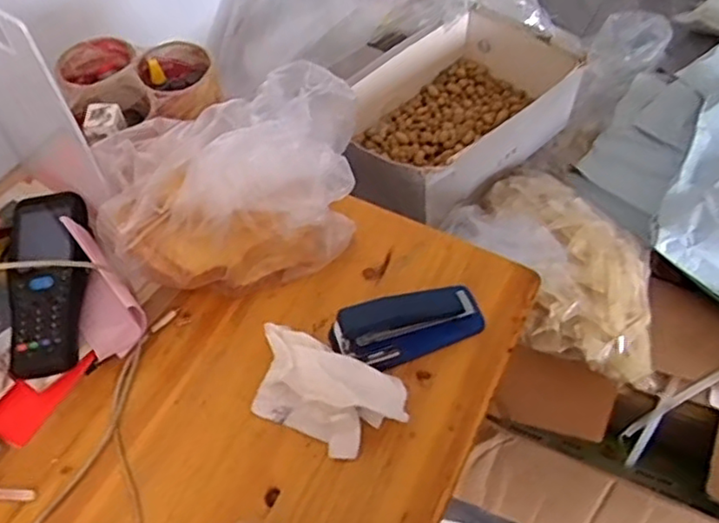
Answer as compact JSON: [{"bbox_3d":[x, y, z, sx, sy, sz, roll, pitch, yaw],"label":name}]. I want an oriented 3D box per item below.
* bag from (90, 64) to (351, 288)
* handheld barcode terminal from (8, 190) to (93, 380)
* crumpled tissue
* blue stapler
[{"bbox_3d":[-0.111,-0.072,0.587,0.241,0.128,0.173,-36,62,-21],"label":"bag"},{"bbox_3d":[-0.272,0.009,0.567,0.068,0.034,0.182,-14,56,-8],"label":"handheld barcode terminal"},{"bbox_3d":[-0.026,0.107,0.521,0.120,0.046,0.066,21,58,15],"label":"crumpled tissue"},{"bbox_3d":[0.044,0.054,0.556,0.133,0.047,0.045,-14,56,-9],"label":"blue stapler"}]

